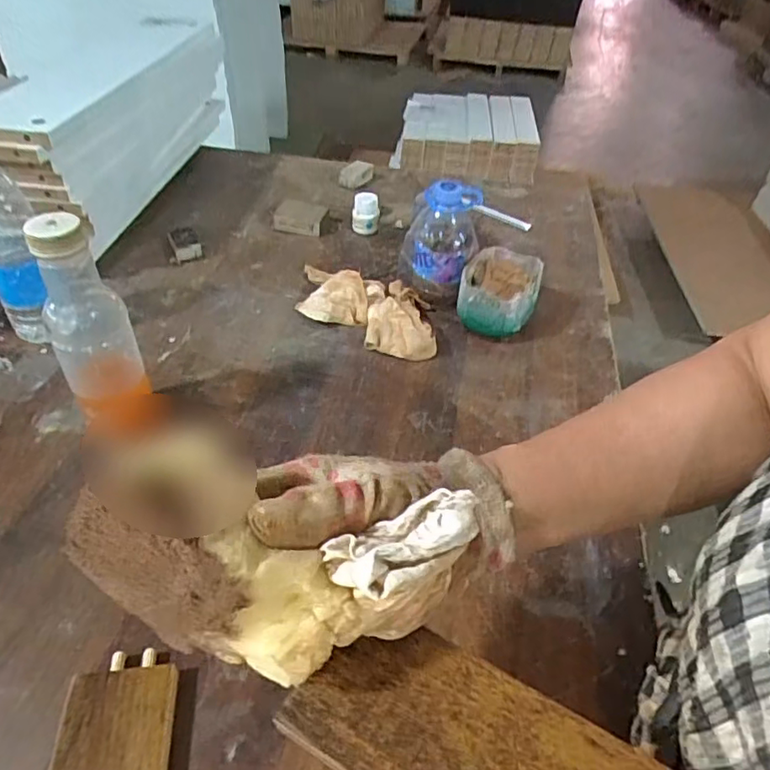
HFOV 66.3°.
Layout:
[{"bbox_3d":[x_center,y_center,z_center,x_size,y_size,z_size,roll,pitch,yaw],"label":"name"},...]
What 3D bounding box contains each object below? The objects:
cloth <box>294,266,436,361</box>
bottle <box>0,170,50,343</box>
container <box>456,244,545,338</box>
[{"bbox_3d":[-0.027,-0.098,0.704,0.212,0.045,0.108,21,45,18],"label":"cloth"},{"bbox_3d":[-0.371,-0.132,0.589,0.058,0.208,0.051,-21,48,-24],"label":"bottle"},{"bbox_3d":[0.134,-0.108,0.698,0.085,0.074,0.106,12,43,9],"label":"container"}]

